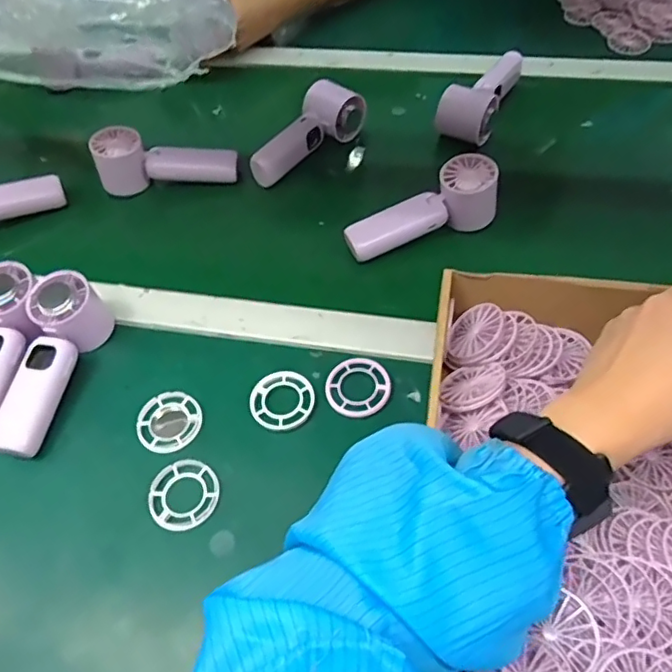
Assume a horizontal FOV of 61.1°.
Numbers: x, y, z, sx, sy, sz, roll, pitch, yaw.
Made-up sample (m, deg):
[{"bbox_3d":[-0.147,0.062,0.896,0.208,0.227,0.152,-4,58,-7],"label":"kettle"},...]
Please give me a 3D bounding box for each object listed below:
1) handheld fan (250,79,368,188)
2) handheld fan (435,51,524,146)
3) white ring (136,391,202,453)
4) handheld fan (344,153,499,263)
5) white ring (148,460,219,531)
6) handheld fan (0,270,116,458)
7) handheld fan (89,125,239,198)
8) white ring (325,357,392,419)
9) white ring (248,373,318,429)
[{"bbox_3d":[-0.038,-0.232,0.654,0.166,0.057,0.059,-40,65,-20],"label":"handheld fan"},{"bbox_3d":[0.169,-0.288,0.673,0.065,0.062,0.144,21,61,15],"label":"handheld fan"},{"bbox_3d":[-0.137,0.070,0.468,0.051,0.004,0.053,-1,58,2],"label":"white ring"},{"bbox_3d":[0.083,-0.123,0.553,0.150,0.049,0.050,-22,60,-11],"label":"handheld fan"},{"bbox_3d":[-0.115,0.120,0.431,0.052,0.005,0.055,-1,58,2],"label":"white ring"},{"bbox_3d":[-0.248,0.021,0.479,0.055,0.049,0.152,10,59,9],"label":"handheld fan"},{"bbox_3d":[-0.188,-0.199,0.638,0.152,0.053,0.044,-3,58,0],"label":"handheld fan"},{"bbox_3d":[0.019,0.043,0.472,0.055,0.006,0.052,-1,58,2],"label":"white ring"},{"bbox_3d":[-0.044,0.052,0.467,0.053,0.004,0.052,-1,58,2],"label":"white ring"}]

